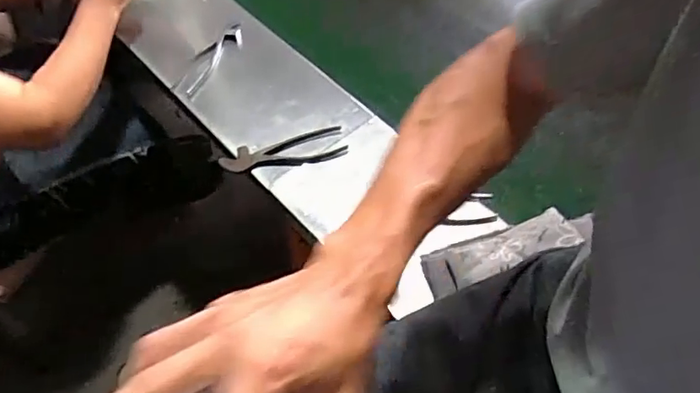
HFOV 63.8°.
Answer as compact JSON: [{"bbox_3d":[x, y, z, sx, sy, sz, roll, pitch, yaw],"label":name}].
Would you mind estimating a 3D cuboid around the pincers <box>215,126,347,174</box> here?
[{"bbox_3d":[-0.102,-0.067,0.881,0.193,0.013,0.066,-17,57,-10],"label":"pincers"}]

